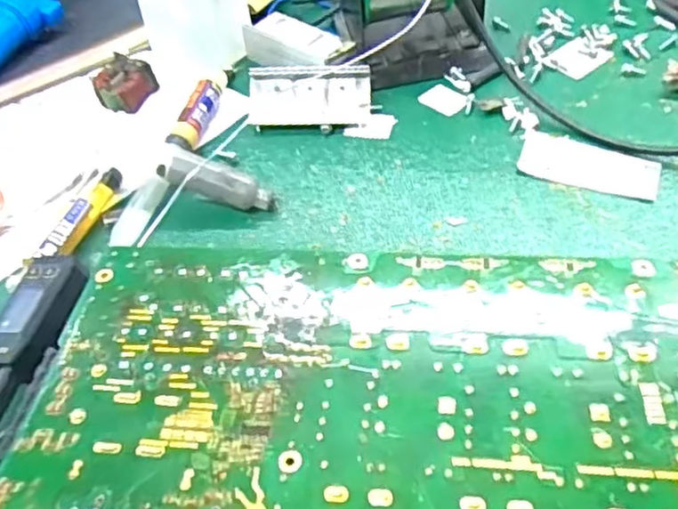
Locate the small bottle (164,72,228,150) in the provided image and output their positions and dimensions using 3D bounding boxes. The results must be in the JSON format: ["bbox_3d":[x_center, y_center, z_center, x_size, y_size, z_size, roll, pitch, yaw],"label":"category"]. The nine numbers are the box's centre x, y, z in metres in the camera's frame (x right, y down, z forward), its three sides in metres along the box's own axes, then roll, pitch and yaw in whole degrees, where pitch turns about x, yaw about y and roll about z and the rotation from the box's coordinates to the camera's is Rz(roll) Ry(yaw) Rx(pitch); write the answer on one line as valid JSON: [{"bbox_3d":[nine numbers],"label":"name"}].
[{"bbox_3d":[-0.082,-0.085,0.412,0.014,0.016,0.074,4,49,9],"label":"small bottle"}]

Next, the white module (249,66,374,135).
[{"bbox_3d":[-0.017,-0.092,0.410,0.069,0.014,0.037,3,82,4],"label":"white module"}]

